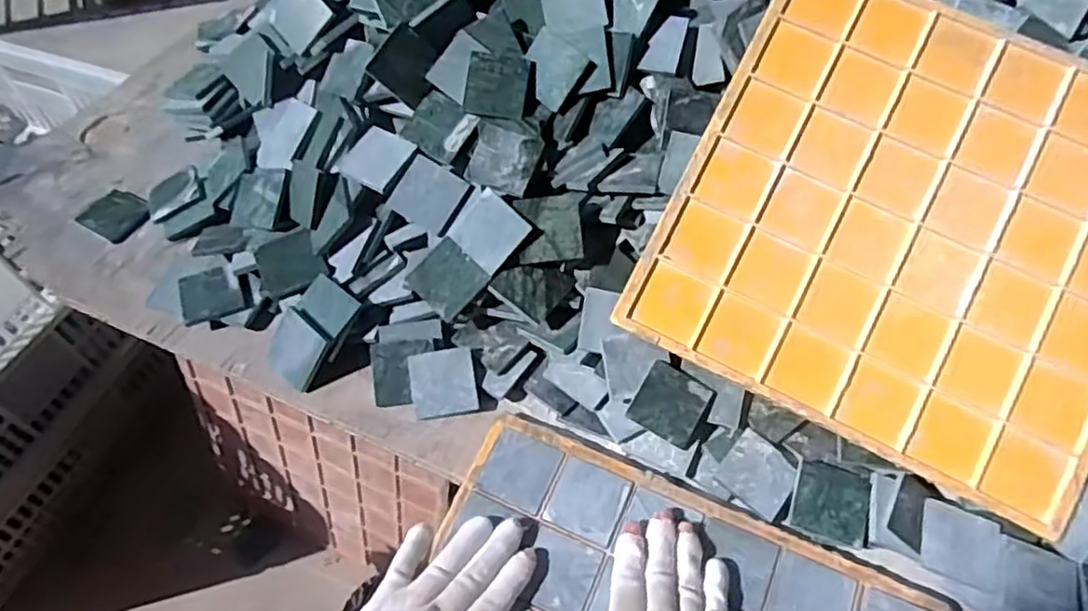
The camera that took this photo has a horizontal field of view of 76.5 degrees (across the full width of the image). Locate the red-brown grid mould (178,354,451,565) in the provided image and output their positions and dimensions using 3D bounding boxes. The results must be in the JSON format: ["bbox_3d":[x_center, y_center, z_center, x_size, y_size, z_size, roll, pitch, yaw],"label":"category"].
[{"bbox_3d":[-0.279,0.226,0.851,0.326,0.326,0.015,24,46,6],"label":"red-brown grid mould"}]

